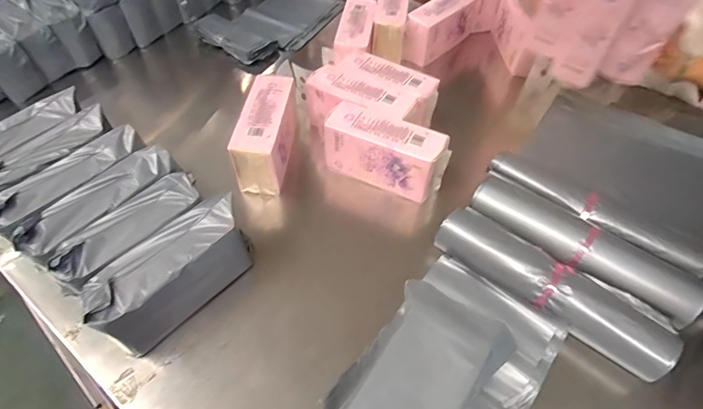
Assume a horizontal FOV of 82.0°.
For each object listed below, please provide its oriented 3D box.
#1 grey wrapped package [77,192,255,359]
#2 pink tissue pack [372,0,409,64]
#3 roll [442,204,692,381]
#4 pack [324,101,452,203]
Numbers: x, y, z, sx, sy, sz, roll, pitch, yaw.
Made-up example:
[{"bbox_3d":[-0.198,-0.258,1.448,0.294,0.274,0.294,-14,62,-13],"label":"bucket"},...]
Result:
[{"bbox_3d":[-0.284,0.108,0.657,0.094,0.141,0.256,39,62,23],"label":"grey wrapped package"},{"bbox_3d":[0.113,-0.543,1.182,0.098,0.110,0.269,7,54,3],"label":"pink tissue pack"},{"bbox_3d":[0.336,0.131,0.697,0.393,0.053,0.108,33,59,20],"label":"roll"},{"bbox_3d":[0.071,-0.109,0.843,0.250,0.120,0.095,24,57,14],"label":"pack"}]

